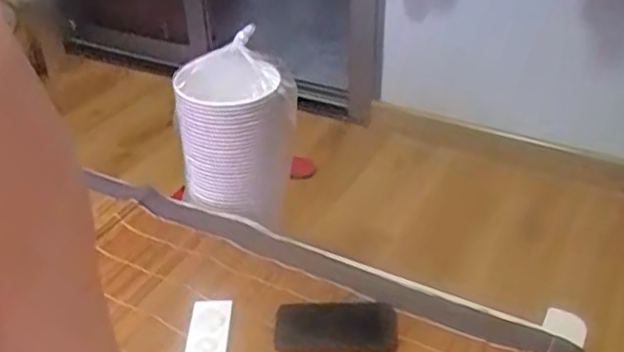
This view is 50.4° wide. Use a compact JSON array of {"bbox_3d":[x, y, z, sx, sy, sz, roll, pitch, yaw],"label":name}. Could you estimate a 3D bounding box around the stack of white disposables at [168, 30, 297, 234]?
[{"bbox_3d":[-0.126,-0.074,1.115,0.196,0.233,0.217,0,35,3],"label":"stack of white disposables"}]

